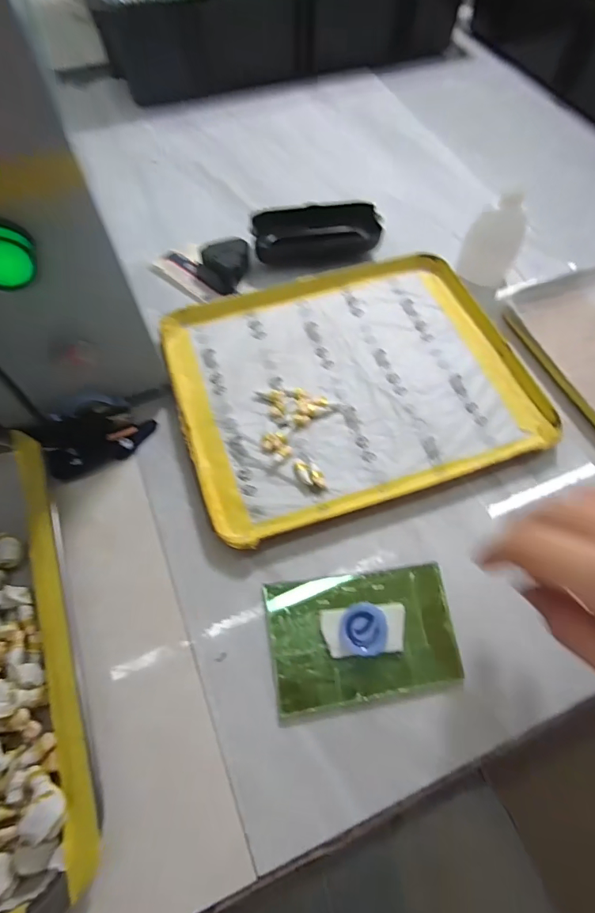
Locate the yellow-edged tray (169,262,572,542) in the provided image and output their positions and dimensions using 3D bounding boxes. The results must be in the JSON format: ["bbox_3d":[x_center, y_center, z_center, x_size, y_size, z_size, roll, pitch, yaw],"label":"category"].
[{"bbox_3d":[0.037,-0.061,0.332,0.244,0.013,0.201,-17,64,-8],"label":"yellow-edged tray"}]

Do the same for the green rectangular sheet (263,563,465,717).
[{"bbox_3d":[0.037,0.099,0.252,0.102,0.007,0.066,-9,63,-4],"label":"green rectangular sheet"}]

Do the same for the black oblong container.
[{"bbox_3d":[0.016,-0.199,0.398,0.107,0.029,0.045,-8,63,-3],"label":"black oblong container"}]

